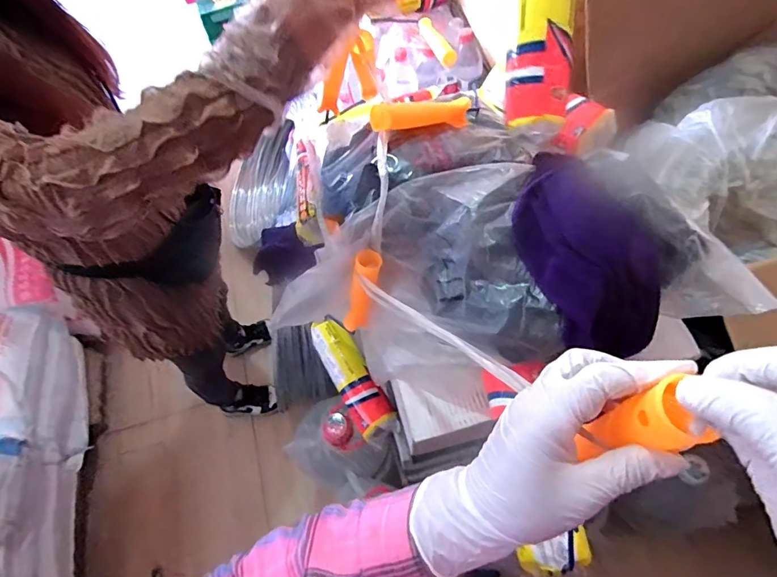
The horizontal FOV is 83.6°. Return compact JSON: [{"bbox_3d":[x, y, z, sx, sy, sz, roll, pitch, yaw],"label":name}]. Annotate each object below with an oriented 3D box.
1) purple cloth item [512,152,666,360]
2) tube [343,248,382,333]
[{"bbox_3d":[0.212,-0.040,0.473,0.125,0.105,0.208,-20,62,-8],"label":"purple cloth item"},{"bbox_3d":[-0.036,0.005,0.604,0.034,0.141,0.033,8,44,-7],"label":"tube"}]

